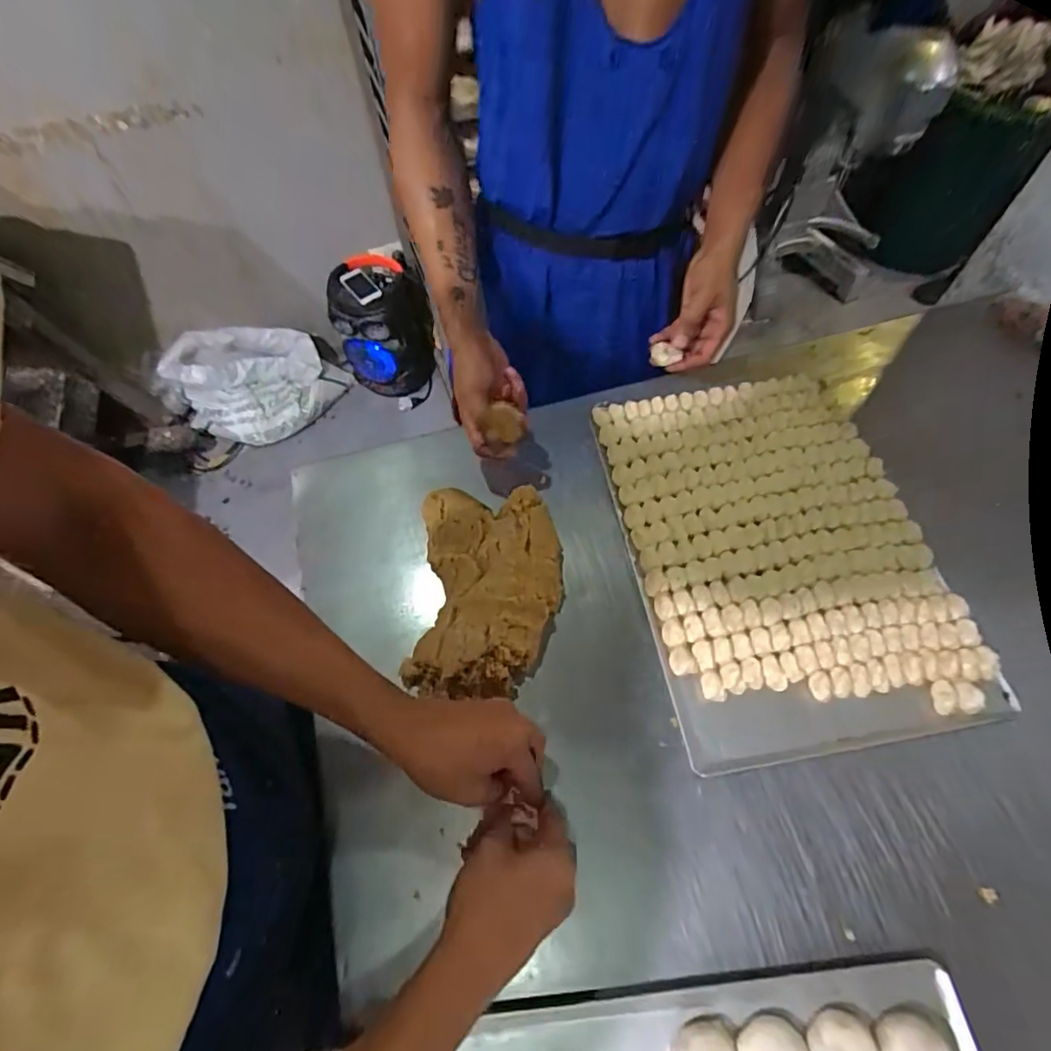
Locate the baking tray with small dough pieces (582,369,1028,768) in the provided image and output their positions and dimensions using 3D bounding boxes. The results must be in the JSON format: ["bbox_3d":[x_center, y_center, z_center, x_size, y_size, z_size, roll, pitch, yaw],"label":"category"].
[{"bbox_3d":[0.289,0.010,0.633,0.329,0.024,0.457,-8,61,-4],"label":"baking tray with small dough pieces"}]

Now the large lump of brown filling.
[{"bbox_3d":[-0.043,0.062,0.596,0.159,0.042,0.235,1,60,1],"label":"large lump of brown filling"}]

